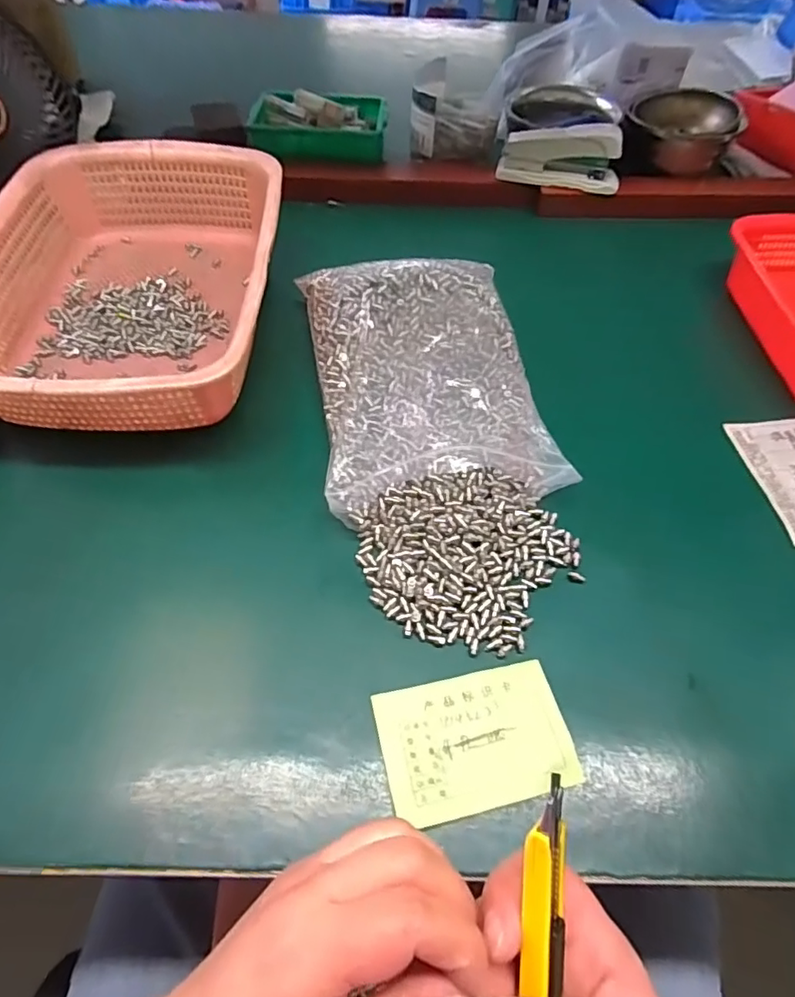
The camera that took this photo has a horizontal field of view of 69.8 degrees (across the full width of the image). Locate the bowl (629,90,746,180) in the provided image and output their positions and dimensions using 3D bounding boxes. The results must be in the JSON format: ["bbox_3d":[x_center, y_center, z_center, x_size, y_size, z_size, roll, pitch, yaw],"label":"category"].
[{"bbox_3d":[0.320,-0.413,0.649,0.121,0.059,0.104,21,56,11],"label":"bowl"}]

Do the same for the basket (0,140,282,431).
[{"bbox_3d":[-0.206,-0.168,0.453,0.221,0.077,0.298,0,57,0],"label":"basket"}]

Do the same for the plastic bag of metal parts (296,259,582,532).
[{"bbox_3d":[0.018,-0.098,0.420,0.163,0.039,0.226,-10,57,-7],"label":"plastic bag of metal parts"}]

